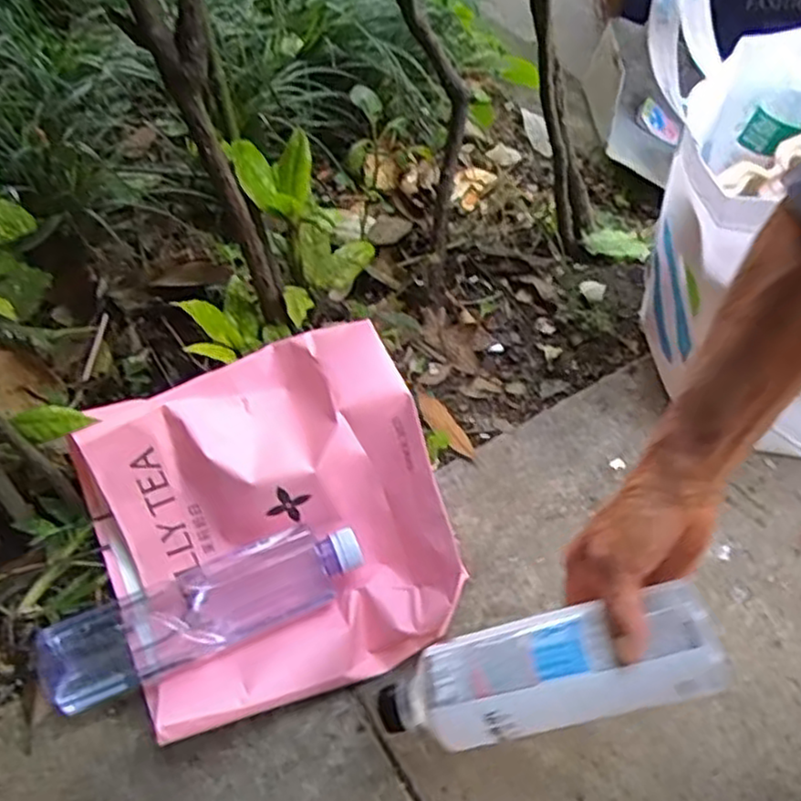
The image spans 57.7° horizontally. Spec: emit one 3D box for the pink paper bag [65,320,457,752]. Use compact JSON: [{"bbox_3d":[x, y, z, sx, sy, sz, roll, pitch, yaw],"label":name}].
[{"bbox_3d":[-0.103,0.090,0.567,0.263,0.083,0.271,-18,76,-4],"label":"pink paper bag"}]

